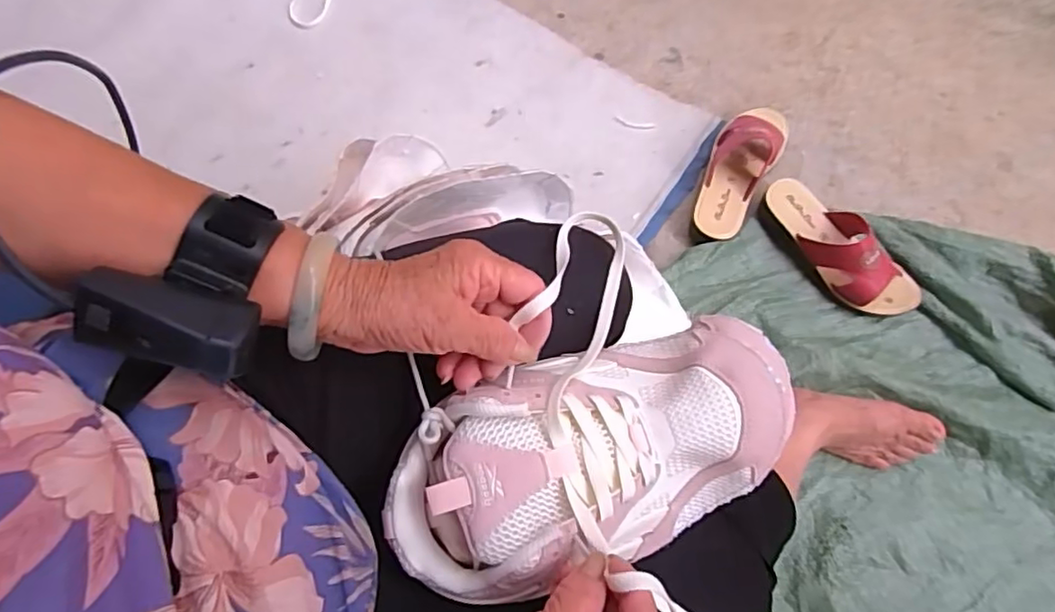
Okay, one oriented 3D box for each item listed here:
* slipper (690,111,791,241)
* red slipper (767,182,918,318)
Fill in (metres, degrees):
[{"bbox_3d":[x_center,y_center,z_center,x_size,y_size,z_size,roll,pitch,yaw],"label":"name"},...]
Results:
[{"bbox_3d":[0.282,-0.187,0.824,0.085,0.059,0.223,30,74,10],"label":"slipper"},{"bbox_3d":[0.400,-0.079,0.779,0.088,0.073,0.222,-37,74,-11],"label":"red slipper"}]

